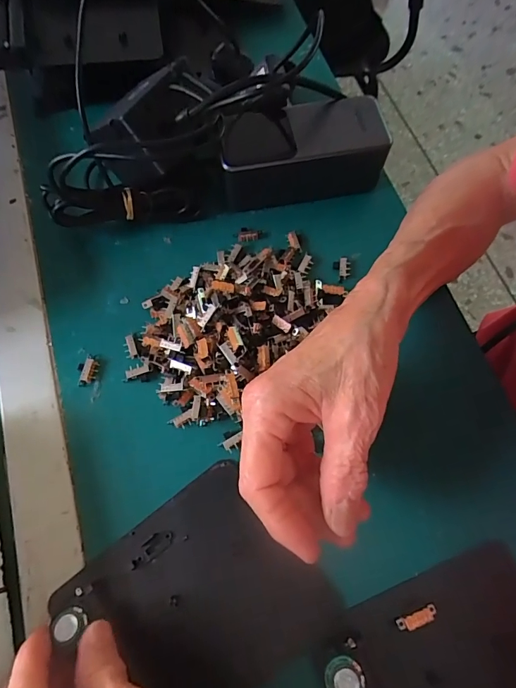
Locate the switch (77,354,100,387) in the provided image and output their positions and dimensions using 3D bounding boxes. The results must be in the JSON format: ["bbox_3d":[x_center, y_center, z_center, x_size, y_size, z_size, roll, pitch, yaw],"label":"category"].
[{"bbox_3d":[-0.120,0.018,0.288,0.013,0.005,0.023,8,70,3],"label":"switch"}]

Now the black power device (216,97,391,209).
[{"bbox_3d":[0.033,-0.149,0.323,0.126,0.052,0.062,-10,70,-4],"label":"black power device"}]

